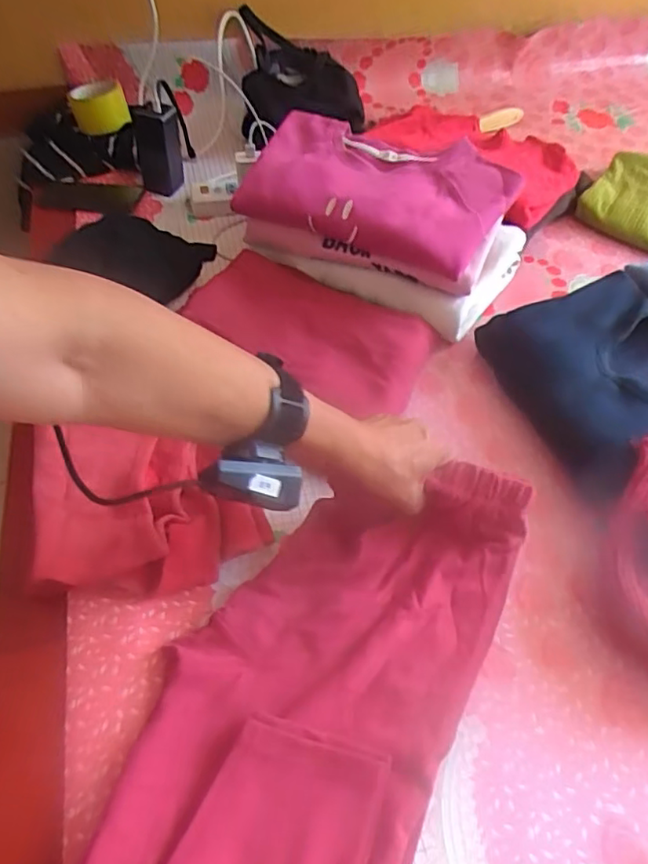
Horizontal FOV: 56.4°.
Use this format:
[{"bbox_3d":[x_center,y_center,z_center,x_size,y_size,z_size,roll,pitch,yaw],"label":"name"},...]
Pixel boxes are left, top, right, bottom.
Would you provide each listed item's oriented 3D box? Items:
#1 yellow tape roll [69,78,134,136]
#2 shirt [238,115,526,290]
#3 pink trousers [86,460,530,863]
[{"bbox_3d":[-0.379,-0.552,1.025,0.090,0.056,0.089,-14,51,-9],"label":"yellow tape roll"},{"bbox_3d":[0.065,-0.324,0.802,0.346,0.071,0.208,20,72,13],"label":"shirt"},{"bbox_3d":[-0.029,0.242,0.458,0.236,0.094,0.547,24,56,21],"label":"pink trousers"}]

